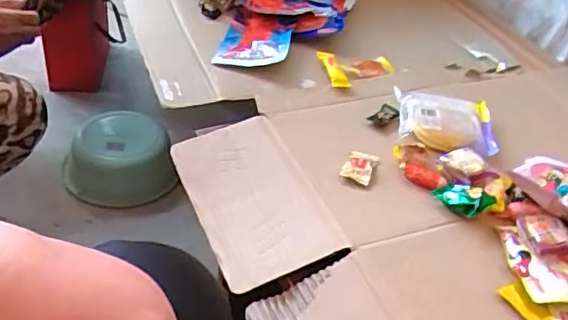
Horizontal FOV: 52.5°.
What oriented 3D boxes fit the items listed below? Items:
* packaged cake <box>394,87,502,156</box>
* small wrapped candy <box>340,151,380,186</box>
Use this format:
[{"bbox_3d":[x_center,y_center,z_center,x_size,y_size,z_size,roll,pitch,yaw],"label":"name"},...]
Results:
[{"bbox_3d":[0.195,-0.045,0.691,0.115,0.028,0.092,9,43,3],"label":"packaged cake"},{"bbox_3d":[0.083,0.007,0.626,0.031,0.008,0.049,20,44,15],"label":"small wrapped candy"}]

